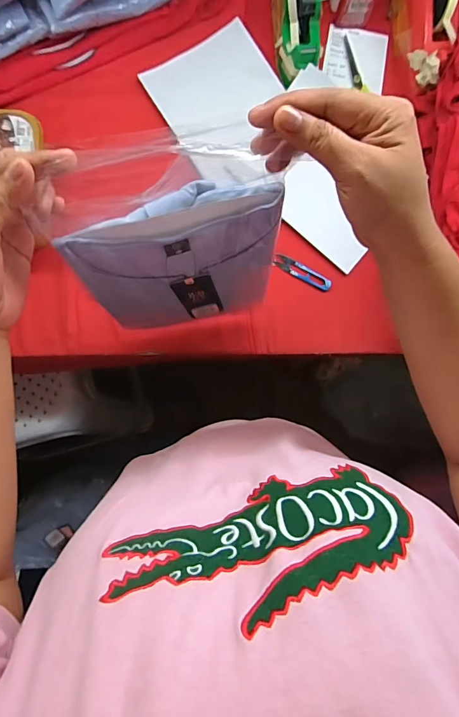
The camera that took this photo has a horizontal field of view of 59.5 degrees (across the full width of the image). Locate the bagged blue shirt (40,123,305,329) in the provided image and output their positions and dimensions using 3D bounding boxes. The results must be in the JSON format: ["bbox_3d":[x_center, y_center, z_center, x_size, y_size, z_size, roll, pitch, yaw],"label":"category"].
[{"bbox_3d":[-0.051,-0.100,0.442,0.198,0.243,0.039,-16,70,-4],"label":"bagged blue shirt"}]

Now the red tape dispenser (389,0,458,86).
[{"bbox_3d":[0.323,-0.557,0.648,0.066,0.113,0.225,-8,83,-3],"label":"red tape dispenser"}]

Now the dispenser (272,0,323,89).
[{"bbox_3d":[0.114,-0.568,0.643,0.072,0.132,0.217,-1,118,-2],"label":"dispenser"}]

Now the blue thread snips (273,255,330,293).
[{"bbox_3d":[0.124,-0.144,0.675,0.103,0.007,0.024,29,82,2],"label":"blue thread snips"}]

